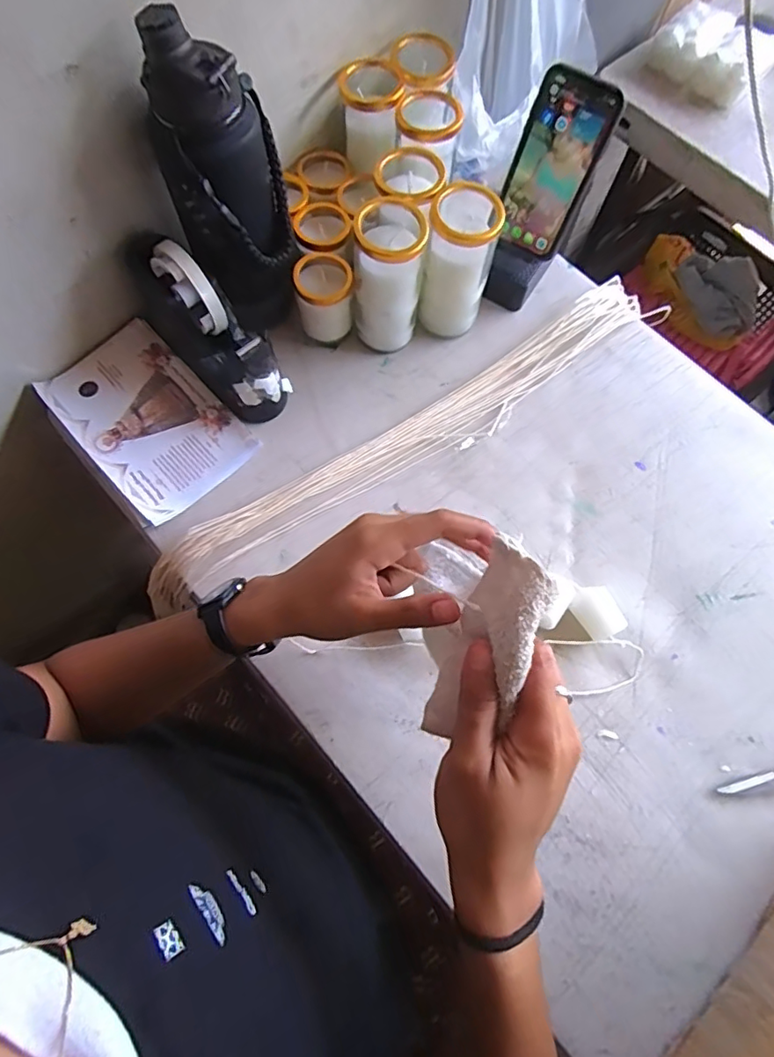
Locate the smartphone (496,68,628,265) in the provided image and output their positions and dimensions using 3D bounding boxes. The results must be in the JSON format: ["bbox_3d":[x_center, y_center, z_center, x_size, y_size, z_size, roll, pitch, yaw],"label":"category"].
[{"bbox_3d":[0.162,-0.350,0.525,0.075,0.151,0.014,29,47,7],"label":"smartphone"}]

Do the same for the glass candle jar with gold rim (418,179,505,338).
[{"bbox_3d":[0.073,-0.271,0.554,0.068,0.146,0.061,22,71,5],"label":"glass candle jar with gold rim"}]

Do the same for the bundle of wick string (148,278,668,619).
[{"bbox_3d":[0.046,-0.107,0.562,0.640,0.019,0.069,-33,75,-13],"label":"bundle of wick string"}]

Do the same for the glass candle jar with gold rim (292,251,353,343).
[{"bbox_3d":[-0.068,-0.245,0.575,0.057,0.076,0.056,1,71,-2],"label":"glass candle jar with gold rim"}]

